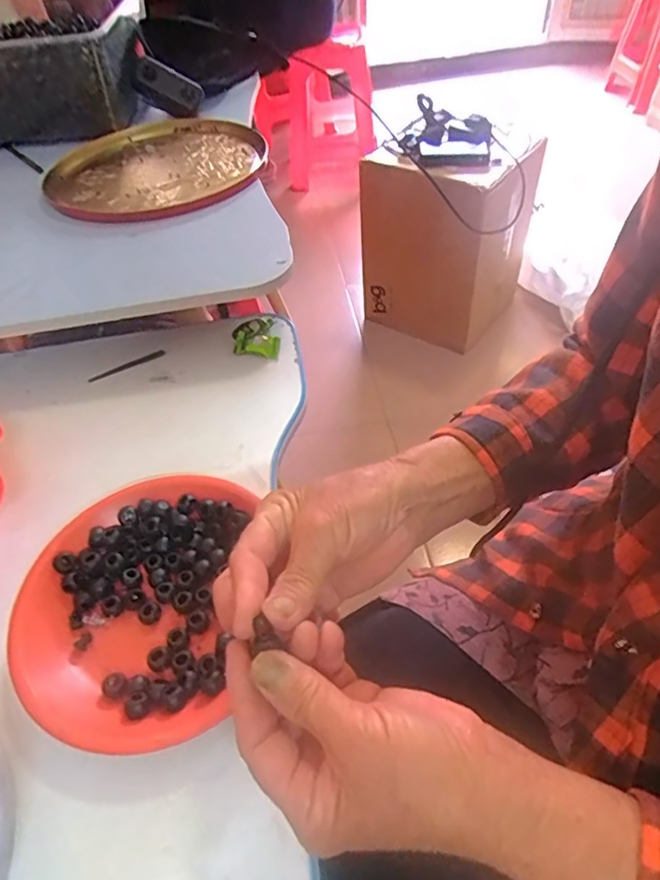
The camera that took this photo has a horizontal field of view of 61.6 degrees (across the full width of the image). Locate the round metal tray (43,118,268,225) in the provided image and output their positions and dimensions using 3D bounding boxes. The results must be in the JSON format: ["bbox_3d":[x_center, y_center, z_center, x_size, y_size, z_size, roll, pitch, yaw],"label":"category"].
[{"bbox_3d":[-0.229,-0.391,0.784,0.341,0.033,0.341,-3,49,3],"label":"round metal tray"}]

